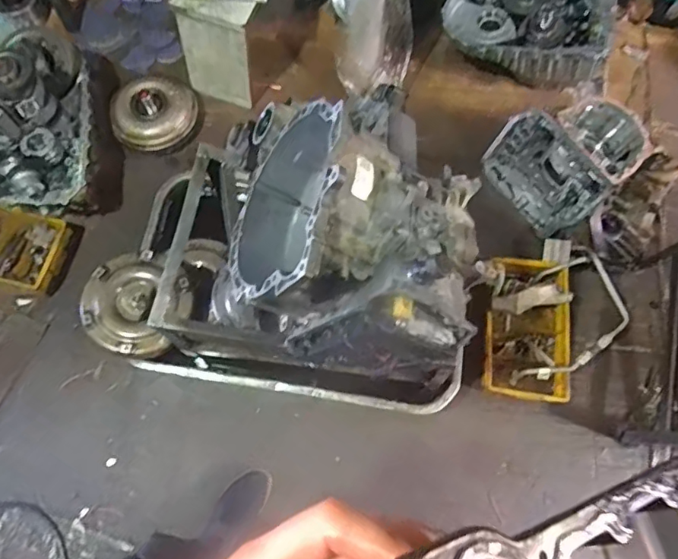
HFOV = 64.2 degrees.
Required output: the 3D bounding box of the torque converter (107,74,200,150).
[{"bbox_3d":[-0.545,-0.500,1.573,0.248,0.095,0.230,1,71,-3],"label":"torque converter"}]

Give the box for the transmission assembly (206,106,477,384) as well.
[{"bbox_3d":[0.021,-0.078,0.894,0.450,0.315,0.398,18,75,3],"label":"transmission assembly"}]

